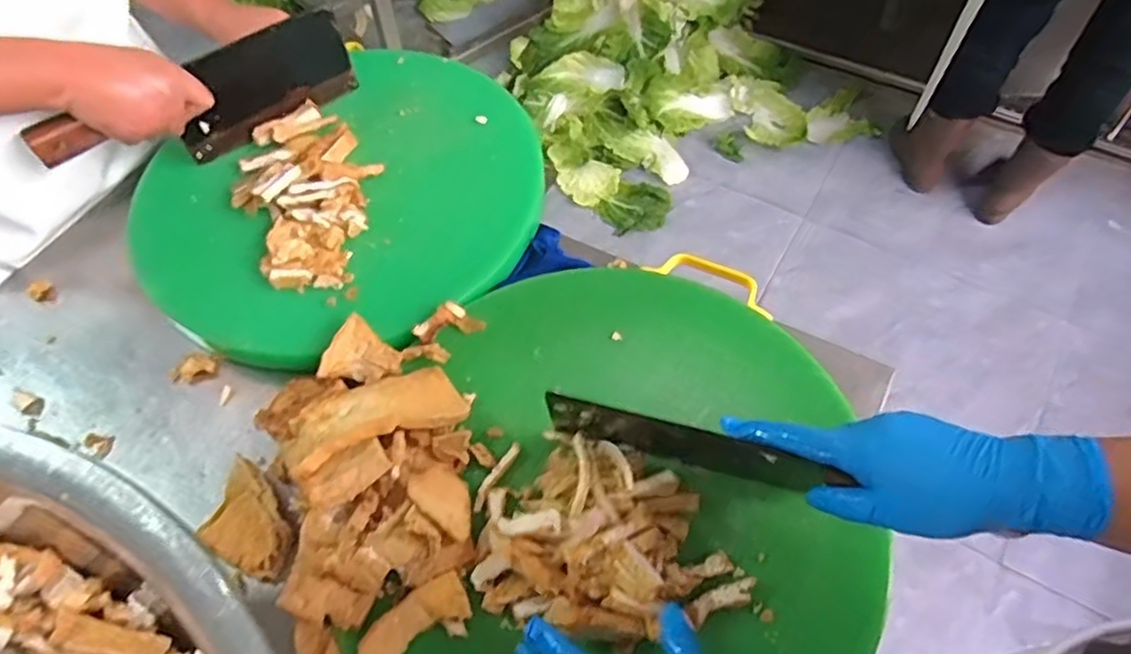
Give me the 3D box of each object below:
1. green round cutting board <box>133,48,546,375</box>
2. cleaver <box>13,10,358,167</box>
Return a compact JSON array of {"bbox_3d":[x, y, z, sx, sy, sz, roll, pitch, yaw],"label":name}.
[{"bbox_3d":[-0.204,-0.127,0.674,0.381,0.034,0.332,-36,64,-17],"label":"green round cutting board"},{"bbox_3d":[-0.350,-0.220,0.683,0.293,0.098,0.038,-40,65,-19],"label":"cleaver"}]

